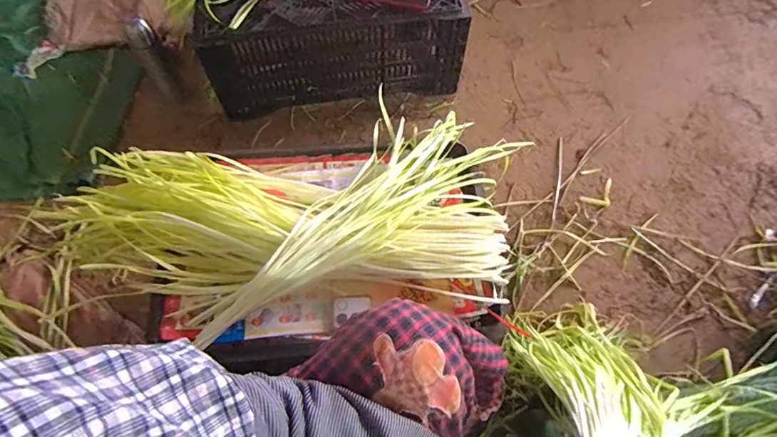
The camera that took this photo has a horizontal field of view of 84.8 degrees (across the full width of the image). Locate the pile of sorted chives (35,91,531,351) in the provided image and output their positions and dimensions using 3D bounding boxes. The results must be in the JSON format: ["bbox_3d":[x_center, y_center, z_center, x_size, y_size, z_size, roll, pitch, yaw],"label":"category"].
[{"bbox_3d":[-0.144,-0.009,0.616,0.671,0.067,0.331,-5,63,-3],"label":"pile of sorted chives"}]

